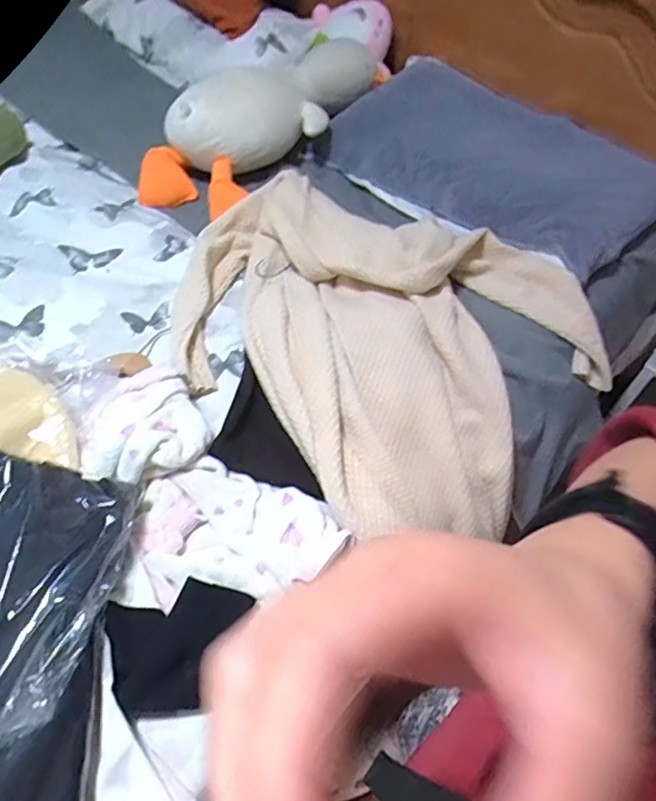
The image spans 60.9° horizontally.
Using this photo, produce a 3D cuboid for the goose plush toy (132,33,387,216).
[{"bbox_3d":[-0.117,-0.675,1.268,0.266,0.178,0.700,25,58,14],"label":"goose plush toy"}]

